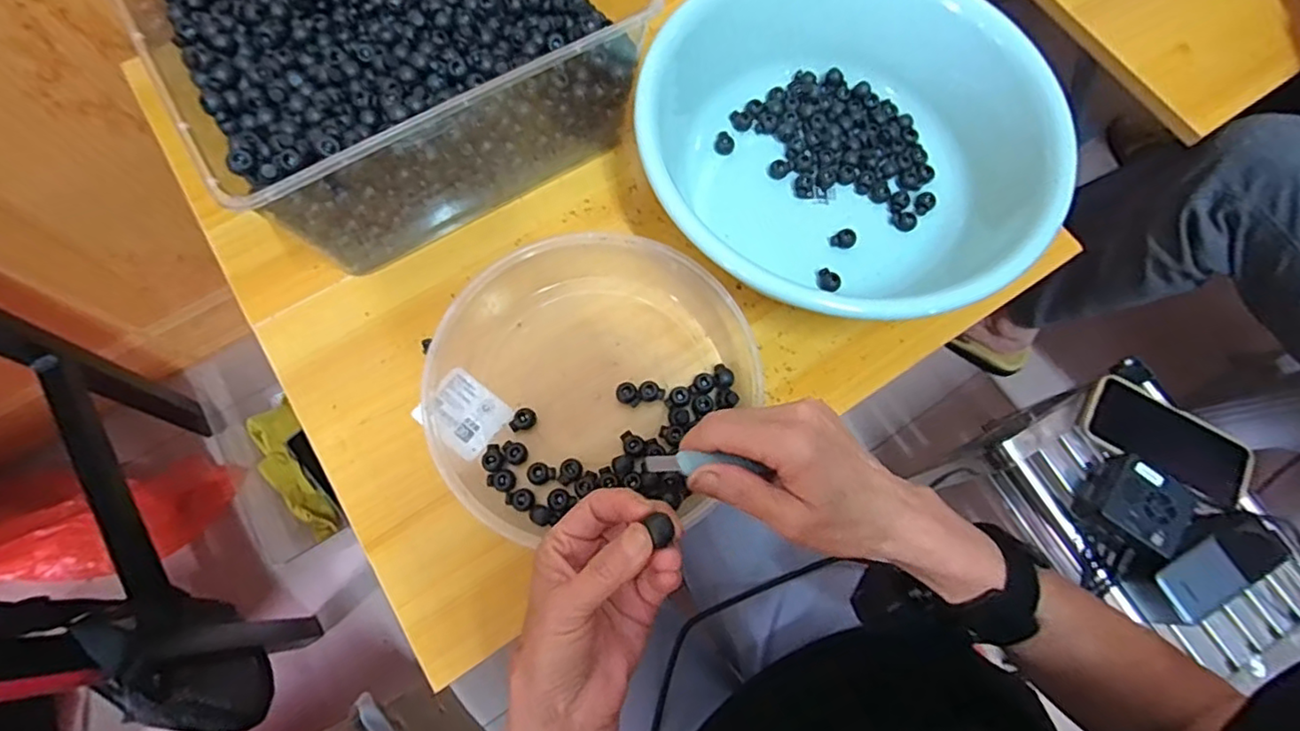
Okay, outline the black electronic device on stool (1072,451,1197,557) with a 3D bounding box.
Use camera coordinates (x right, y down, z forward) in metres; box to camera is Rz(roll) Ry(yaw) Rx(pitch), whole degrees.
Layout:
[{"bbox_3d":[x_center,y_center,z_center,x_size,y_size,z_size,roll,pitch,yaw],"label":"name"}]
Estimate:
[{"bbox_3d":[0.472,0.136,0.613,0.077,0.052,0.079,-42,79,-13],"label":"black electronic device on stool"}]

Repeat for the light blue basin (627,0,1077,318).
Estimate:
[{"bbox_3d":[0.142,-0.169,0.487,0.299,0.092,0.280,-12,74,-6],"label":"light blue basin"}]

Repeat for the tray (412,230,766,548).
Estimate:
[{"bbox_3d":[-0.044,0.008,0.453,0.233,0.043,0.206,-9,73,-5],"label":"tray"}]

